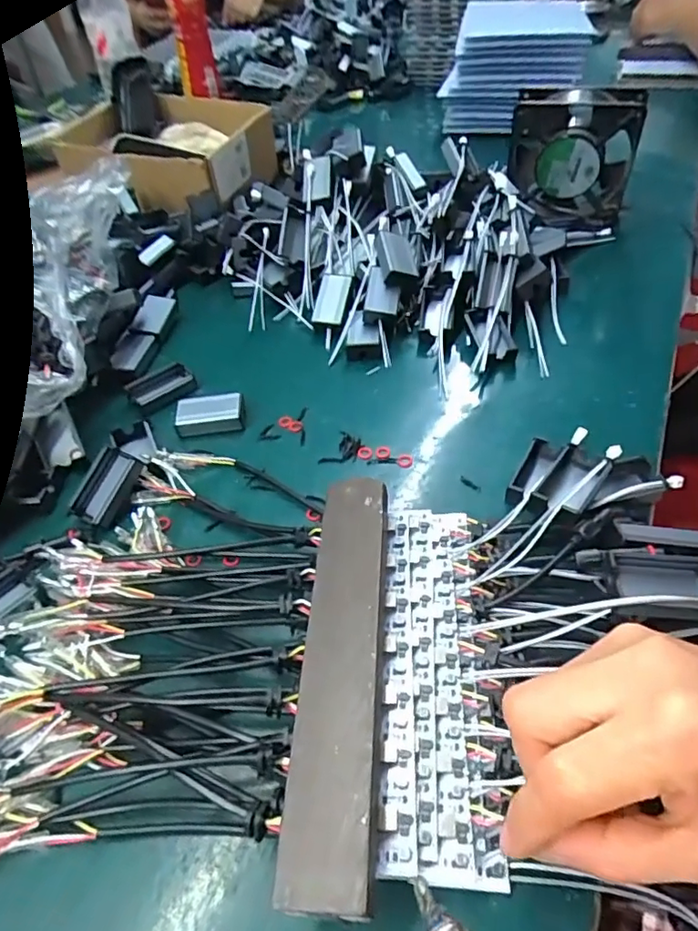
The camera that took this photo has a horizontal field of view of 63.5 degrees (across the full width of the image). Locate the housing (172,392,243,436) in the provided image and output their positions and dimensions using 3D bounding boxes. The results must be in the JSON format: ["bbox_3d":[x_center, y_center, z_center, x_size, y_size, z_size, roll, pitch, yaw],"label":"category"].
[{"bbox_3d":[-0.107,-0.040,0.427,0.051,0.013,0.030,-4,47,0],"label":"housing"}]

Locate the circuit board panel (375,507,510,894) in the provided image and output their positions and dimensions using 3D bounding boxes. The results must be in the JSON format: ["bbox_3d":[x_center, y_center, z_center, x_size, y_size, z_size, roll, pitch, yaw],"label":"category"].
[{"bbox_3d":[0.041,0.093,0.278,0.053,0.009,0.182,12,47,-11],"label":"circuit board panel"}]

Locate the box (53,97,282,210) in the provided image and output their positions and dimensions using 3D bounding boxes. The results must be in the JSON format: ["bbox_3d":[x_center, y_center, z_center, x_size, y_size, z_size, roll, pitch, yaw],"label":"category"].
[{"bbox_3d":[-0.207,-0.359,0.642,0.196,0.073,0.160,15,50,18],"label":"box"}]

